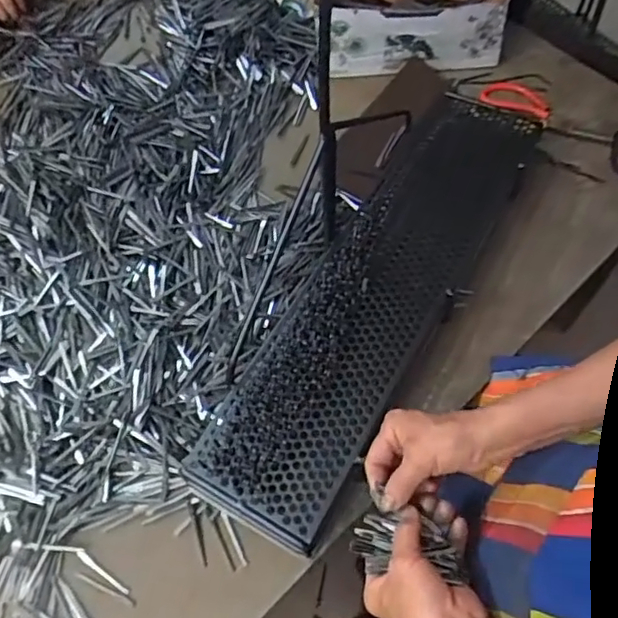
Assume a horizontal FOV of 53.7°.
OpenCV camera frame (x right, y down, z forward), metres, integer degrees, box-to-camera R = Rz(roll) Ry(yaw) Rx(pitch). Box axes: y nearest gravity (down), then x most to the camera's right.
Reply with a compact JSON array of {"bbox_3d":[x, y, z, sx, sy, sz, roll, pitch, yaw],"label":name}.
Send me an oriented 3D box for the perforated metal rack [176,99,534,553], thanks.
[{"bbox_3d":[0.090,-0.033,0.700,0.155,0.063,0.607,27,64,17],"label":"perforated metal rack"}]

